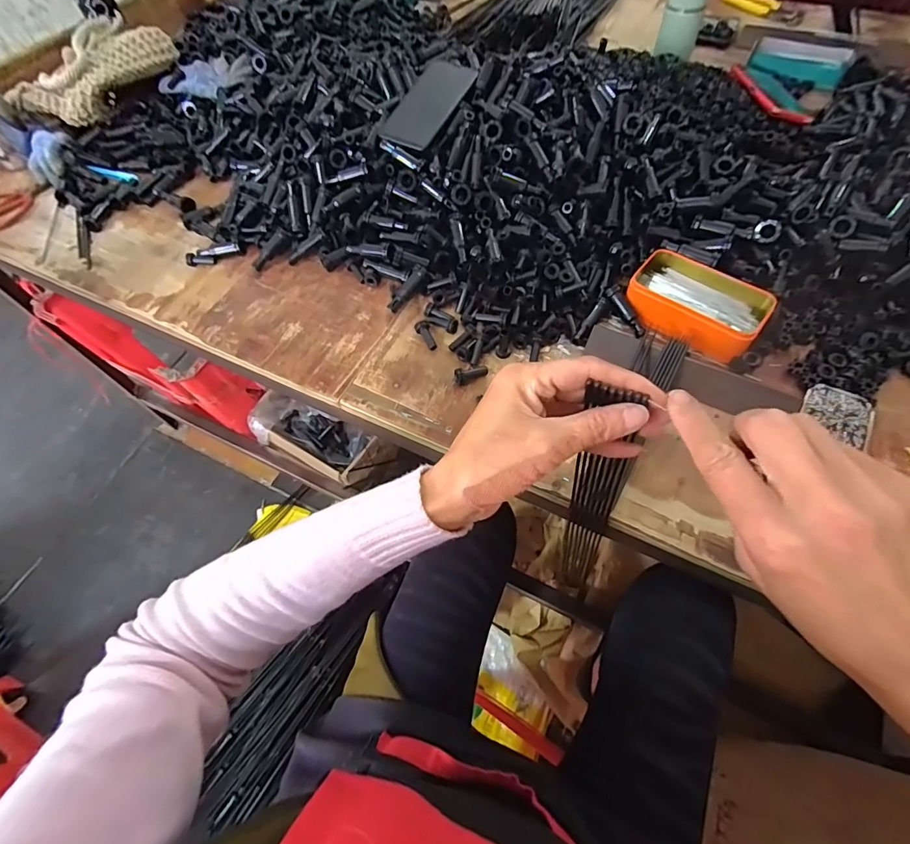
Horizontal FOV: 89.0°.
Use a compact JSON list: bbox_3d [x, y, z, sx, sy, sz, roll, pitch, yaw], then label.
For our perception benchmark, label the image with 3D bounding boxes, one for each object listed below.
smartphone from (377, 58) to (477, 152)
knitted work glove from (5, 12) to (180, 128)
[{"bbox_3d":[-0.033,-0.431,0.627,0.079,0.008,0.156,26,75,15],"label":"smartphone"},{"bbox_3d":[-0.612,-0.605,0.794,0.176,0.060,0.231,24,65,16],"label":"knitted work glove"}]

